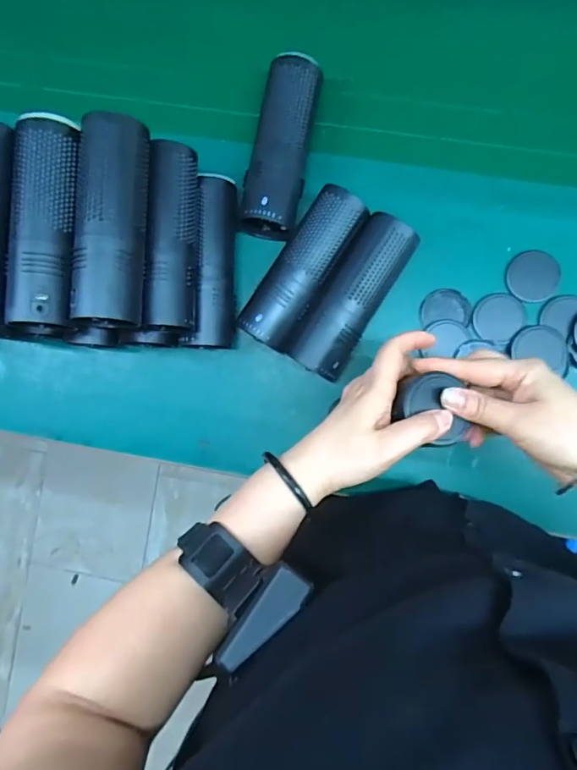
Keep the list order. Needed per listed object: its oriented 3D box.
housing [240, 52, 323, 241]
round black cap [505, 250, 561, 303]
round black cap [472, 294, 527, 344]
[{"bbox_3d":[-0.006,-0.233,0.507,0.055,0.058,0.172,10,90,5],"label":"housing"},{"bbox_3d":[0.245,-0.109,0.508,0.049,0.006,0.050,0,89,4],"label":"round black cap"},{"bbox_3d":[0.210,-0.068,0.506,0.047,0.005,0.052,45,92,4],"label":"round black cap"}]

